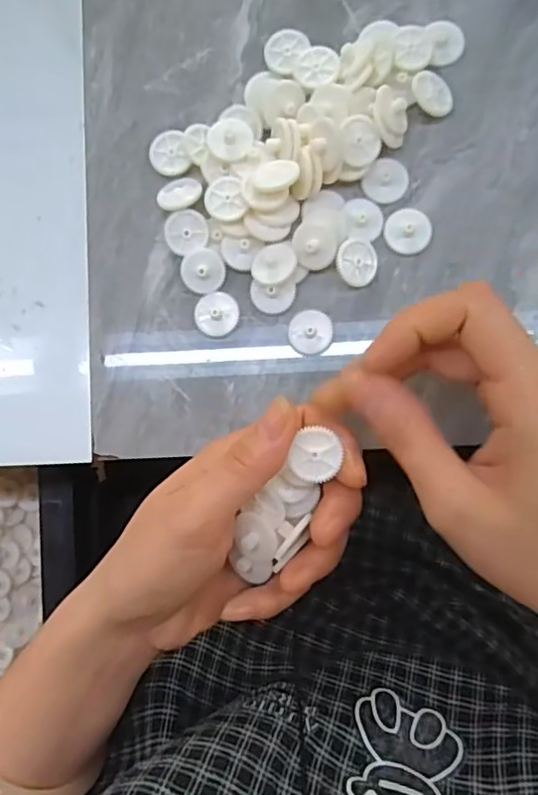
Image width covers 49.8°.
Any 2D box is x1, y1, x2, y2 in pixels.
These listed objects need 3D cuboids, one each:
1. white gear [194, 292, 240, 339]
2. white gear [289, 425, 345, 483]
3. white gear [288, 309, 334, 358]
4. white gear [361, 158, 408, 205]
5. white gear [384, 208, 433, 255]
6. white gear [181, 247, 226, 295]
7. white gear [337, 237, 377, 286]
[{"bbox_3d":[-0.025,-0.040,0.280,0.021,0.004,0.021,0,86,5],"label":"white gear"},{"bbox_3d":[0.018,0.023,0.222,0.017,0.004,0.019,10,87,6],"label":"white gear"},{"bbox_3d":[0.020,-0.031,0.275,0.020,0.004,0.022,7,87,5],"label":"white gear"},{"bbox_3d":[0.056,-0.103,0.275,0.019,0.004,0.021,38,90,6],"label":"white gear"},{"bbox_3d":[0.066,-0.079,0.273,0.022,0.004,0.022,0,86,5],"label":"white gear"},{"bbox_3d":[-0.032,-0.061,0.279,0.021,0.005,0.021,0,86,5],"label":"white gear"},{"bbox_3d":[0.041,-0.063,0.272,0.021,0.004,0.022,-24,106,-21],"label":"white gear"}]

